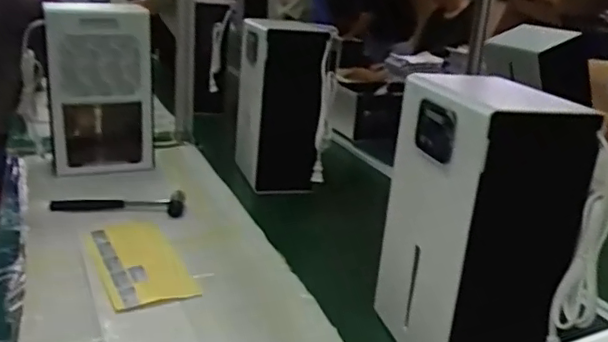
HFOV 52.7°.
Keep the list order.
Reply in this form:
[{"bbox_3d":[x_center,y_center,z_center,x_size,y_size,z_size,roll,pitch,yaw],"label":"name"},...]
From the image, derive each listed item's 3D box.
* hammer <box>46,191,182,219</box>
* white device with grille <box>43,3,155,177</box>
[{"bbox_3d":[-0.351,0.058,1.163,0.244,0.034,0.055,4,19,-8],"label":"hammer"},{"bbox_3d":[-0.451,-0.182,1.370,0.214,0.355,0.233,0,20,-19],"label":"white device with grille"}]

